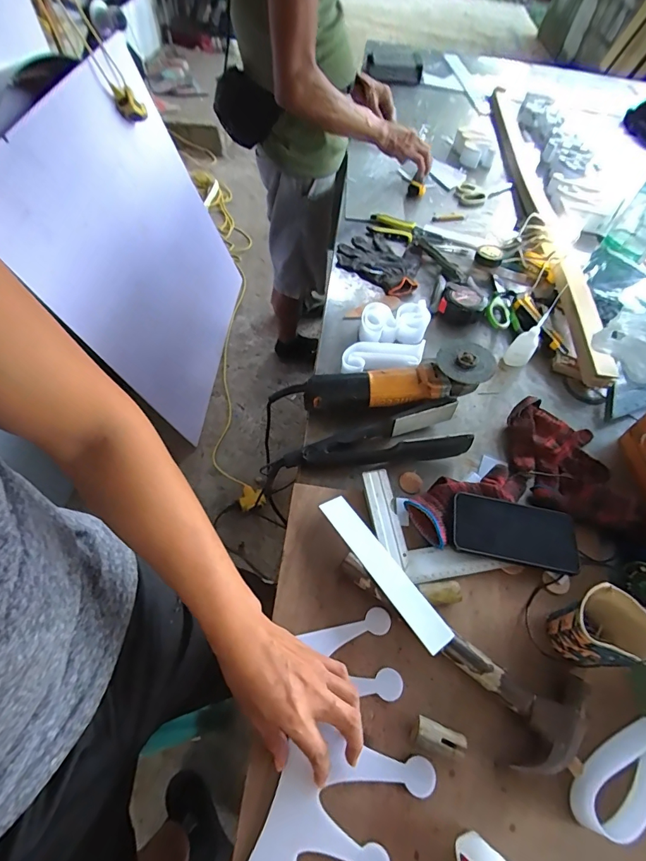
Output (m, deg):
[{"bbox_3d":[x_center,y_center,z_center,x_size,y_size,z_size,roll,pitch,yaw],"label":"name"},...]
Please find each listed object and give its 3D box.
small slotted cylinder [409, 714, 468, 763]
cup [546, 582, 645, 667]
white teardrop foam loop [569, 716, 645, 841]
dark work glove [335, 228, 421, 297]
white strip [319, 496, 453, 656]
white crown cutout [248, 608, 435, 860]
[{"bbox_3d":[0.118,0.315,0.422,0.050,0.023,0.024,21,59,10],"label":"small slotted cylinder"},{"bbox_3d":[0.301,0.219,0.457,0.075,0.094,0.071,1,58,-2],"label":"cup"},{"bbox_3d":[0.304,0.342,0.418,0.131,0.044,0.044,-36,66,-23],"label":"white teardrop foam loop"},{"bbox_3d":[0.127,-0.352,0.861,0.178,0.025,0.141,36,62,18],"label":"dark work glove"},{"bbox_3d":[0.071,0.162,0.495,0.039,0.006,0.207,-22,56,-32],"label":"white strip"},{"bbox_3d":[0.032,0.321,0.416,0.152,0.007,0.259,13,57,4],"label":"white crown cutout"}]

